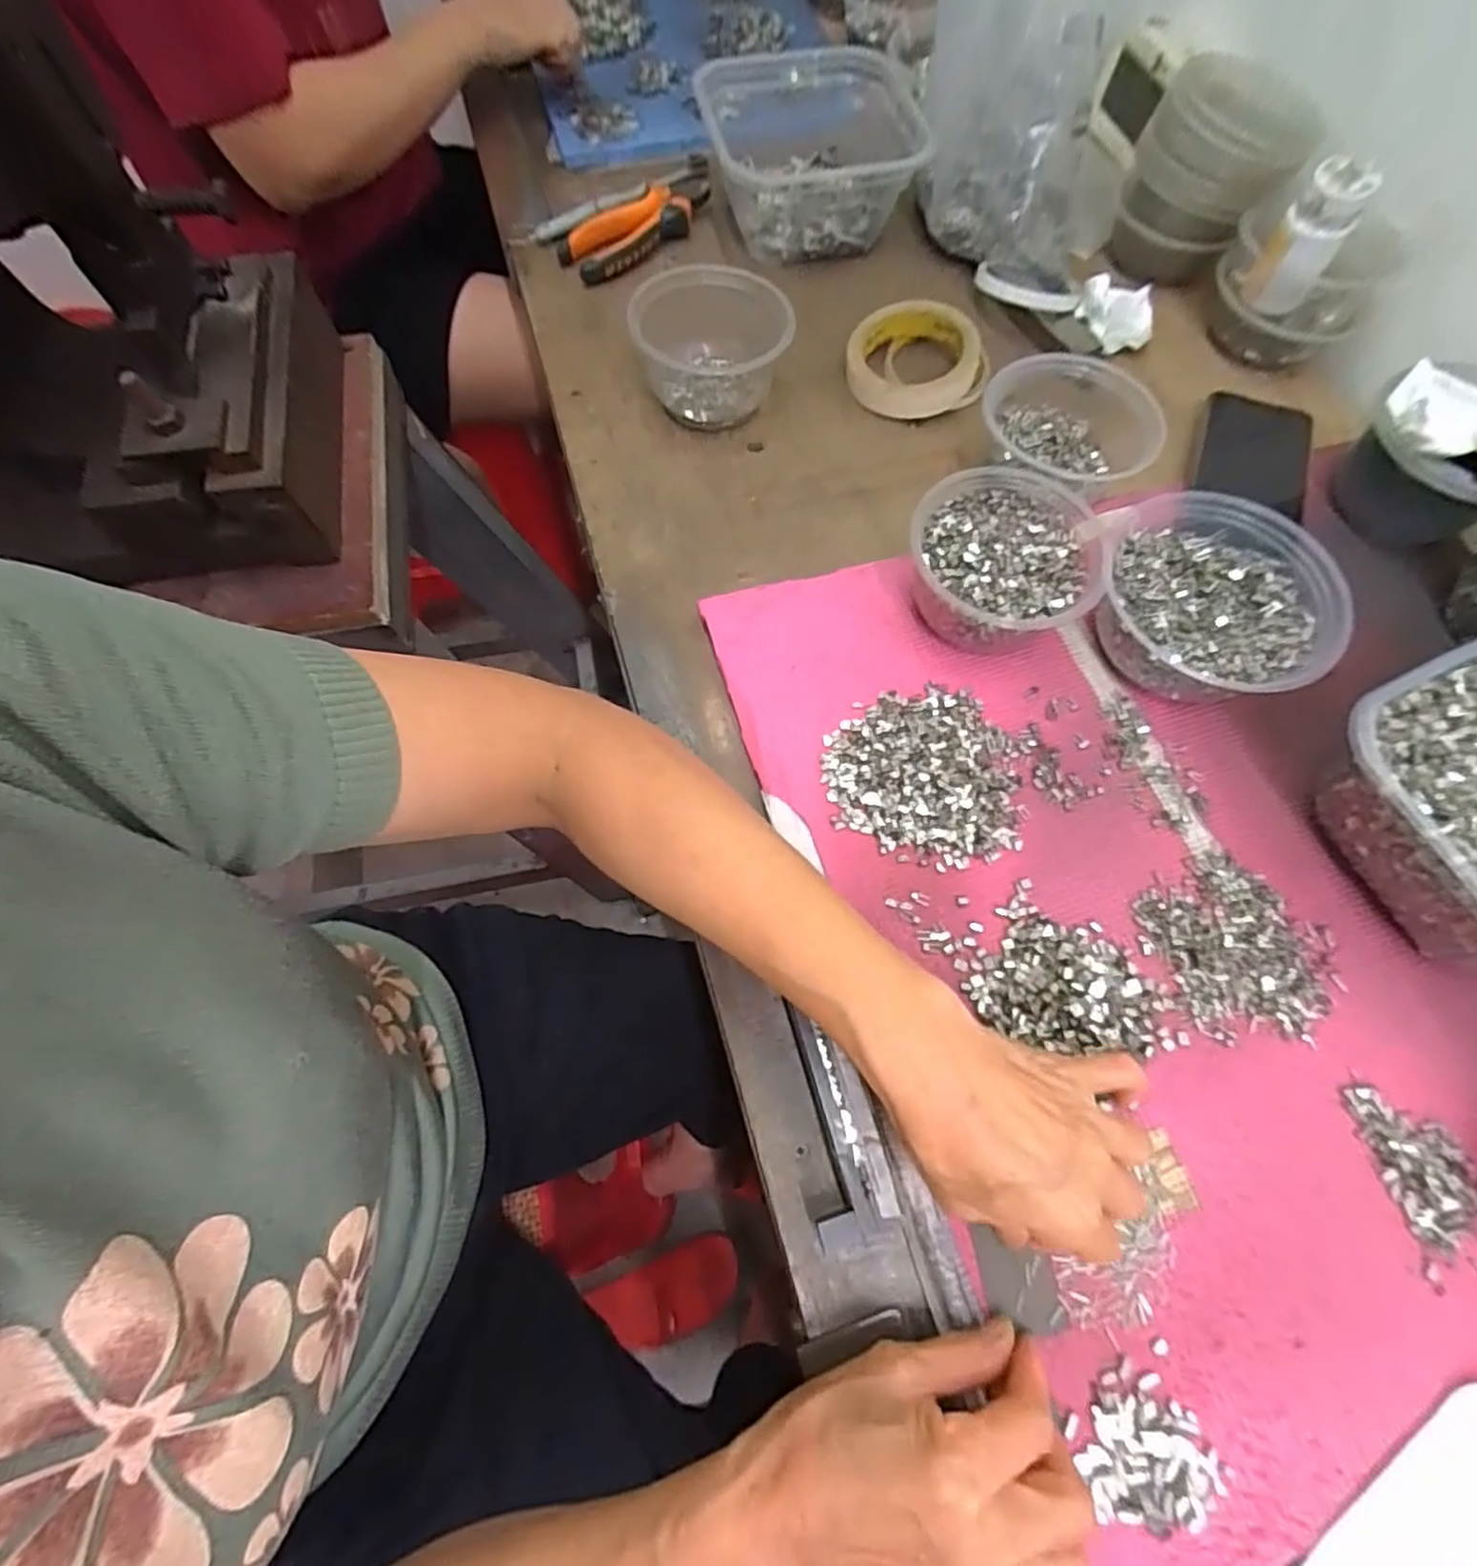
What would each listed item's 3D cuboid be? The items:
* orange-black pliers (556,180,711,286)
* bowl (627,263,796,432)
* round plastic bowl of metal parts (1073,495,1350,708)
[{"bbox_3d":[-0.080,-0.482,0.599,0.144,0.020,0.060,-33,72,-10],"label":"orange-black pliers"},{"bbox_3d":[-0.020,-0.320,0.516,0.114,0.061,0.098,-3,68,-2],"label":"bowl"},{"bbox_3d":[0.284,-0.109,0.427,0.133,0.052,0.129,1,68,-1],"label":"round plastic bowl of metal parts"}]

